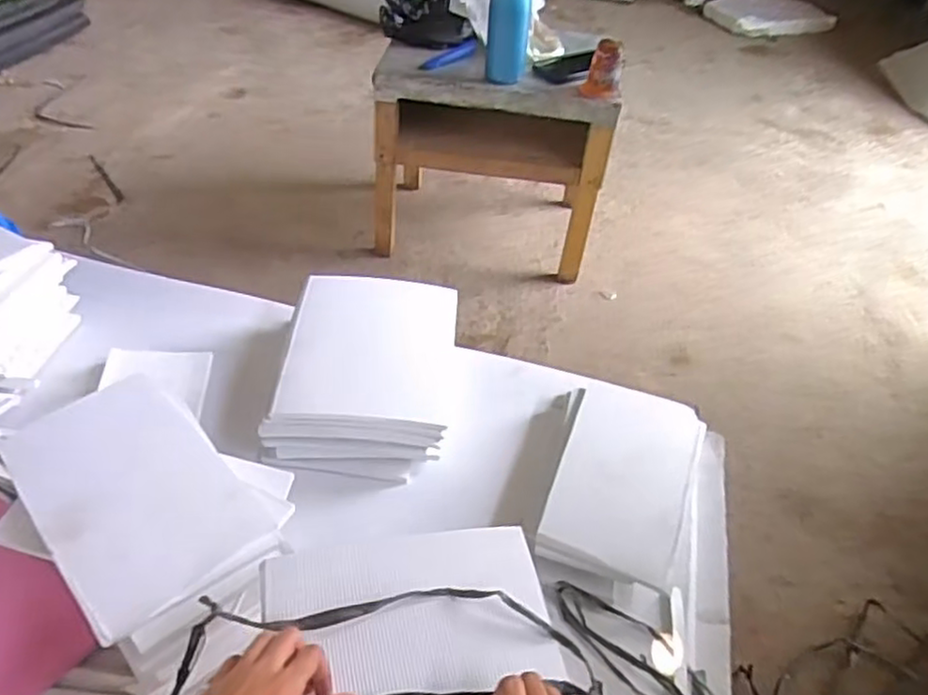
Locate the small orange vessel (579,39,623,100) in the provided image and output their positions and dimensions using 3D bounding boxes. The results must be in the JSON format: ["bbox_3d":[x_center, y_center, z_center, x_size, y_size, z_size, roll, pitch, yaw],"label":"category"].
[{"bbox_3d":[0.228,-0.453,1.122,0.061,0.080,0.055,10,44,4],"label":"small orange vessel"}]

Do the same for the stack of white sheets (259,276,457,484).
[{"bbox_3d":[-0.136,0.027,0.975,0.240,0.107,0.291,6,44,0],"label":"stack of white sheets"}]

